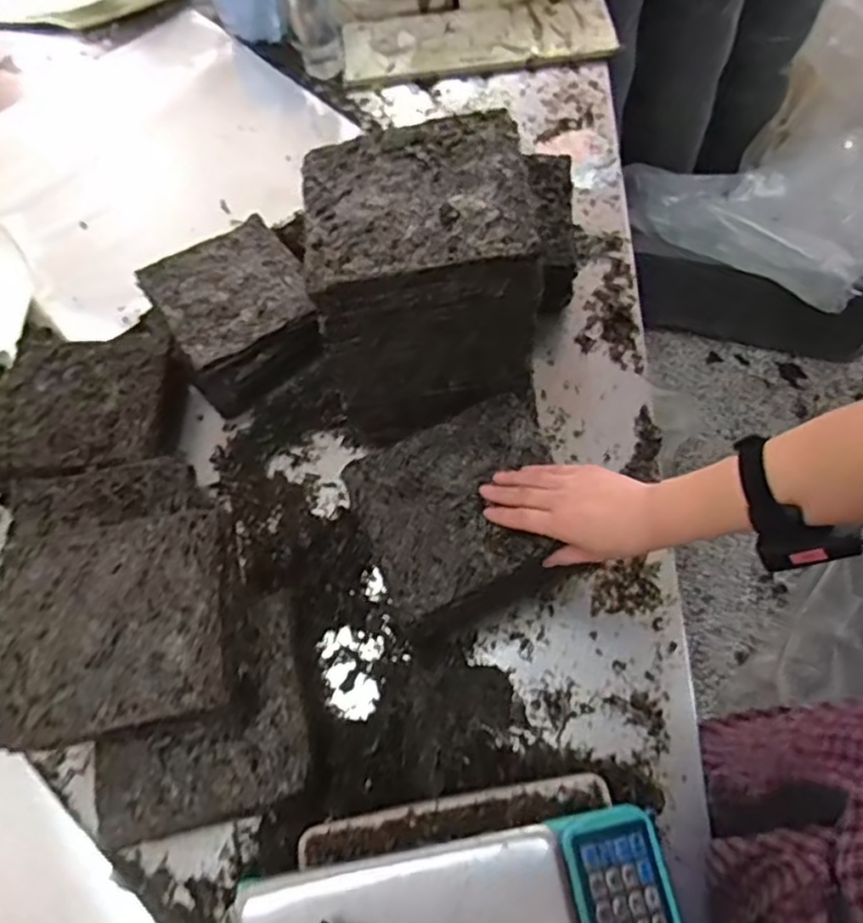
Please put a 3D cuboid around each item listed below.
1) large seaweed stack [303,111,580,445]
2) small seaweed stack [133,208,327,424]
[{"bbox_3d":[-0.004,-0.174,0.711,0.206,0.259,0.179,-9,63,4],"label":"large seaweed stack"},{"bbox_3d":[-0.247,-0.194,0.881,0.189,0.072,0.221,-31,64,-9],"label":"small seaweed stack"}]

